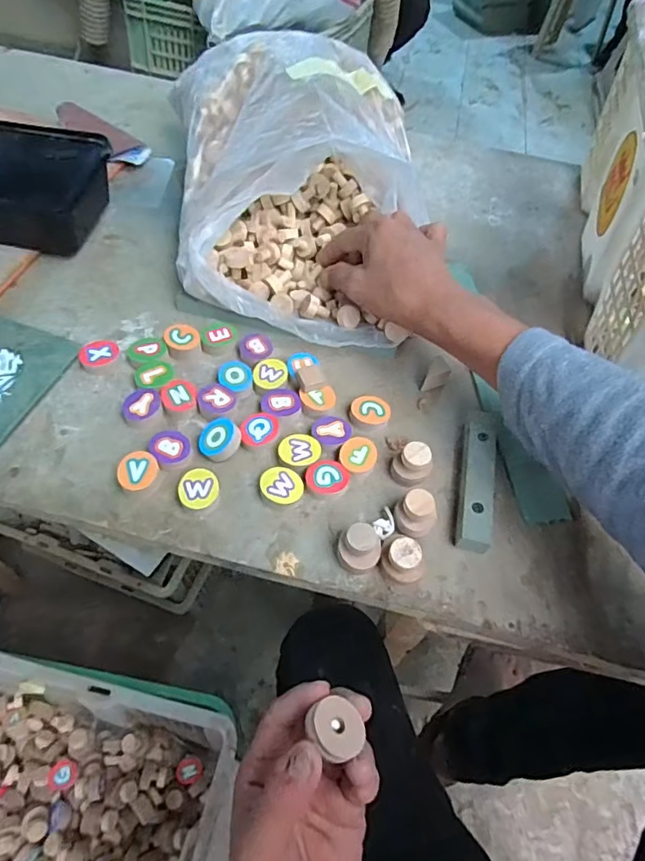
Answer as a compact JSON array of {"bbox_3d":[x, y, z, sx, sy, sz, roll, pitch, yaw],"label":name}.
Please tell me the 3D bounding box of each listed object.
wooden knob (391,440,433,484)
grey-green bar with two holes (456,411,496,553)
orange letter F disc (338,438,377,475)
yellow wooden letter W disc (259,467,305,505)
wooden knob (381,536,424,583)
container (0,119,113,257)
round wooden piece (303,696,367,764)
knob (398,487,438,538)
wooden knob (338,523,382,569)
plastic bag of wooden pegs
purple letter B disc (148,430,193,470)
[{"bbox_3d":[0.065,0.024,0.374,0.027,0.027,0.022,24,57,12],"label":"wooden knob"},{"bbox_3d":[0.111,0.036,0.375,0.022,0.018,0.109,13,55,4],"label":"grey-green bar with two holes"},{"bbox_3d":[0.026,0.020,0.381,0.026,0.011,0.029,12,55,3],"label":"orange letter F disc"},{"bbox_3d":[-0.028,0.040,0.365,0.030,0.011,0.027,0,55,-6],"label":"yellow wooden letter W disc"},{"bbox_3d":[0.051,0.084,0.332,0.021,0.029,0.024,-17,58,-16],"label":"wooden knob"},{"bbox_3d":[-0.286,-0.222,0.472,0.162,0.067,0.119,11,55,2],"label":"container"},{"bbox_3d":[0.007,0.157,0.277,0.027,0.012,0.025,-15,66,-33],"label":"round wooden piece"},{"bbox_3d":[0.063,0.058,0.348,0.024,0.030,0.025,2,55,-4],"label":"knob"},{"bbox_3d":[0.024,0.077,0.334,0.024,0.028,0.025,-20,59,-18],"label":"wooden knob"},{"bbox_3d":[-0.021,-0.220,0.453,0.195,0.125,0.262,2,55,-4],"label":"plastic bag of wooden pegs"},{"bbox_3d":[-0.108,0.014,0.372,0.027,0.009,0.030,-16,58,-15],"label":"purple letter B disc"}]

